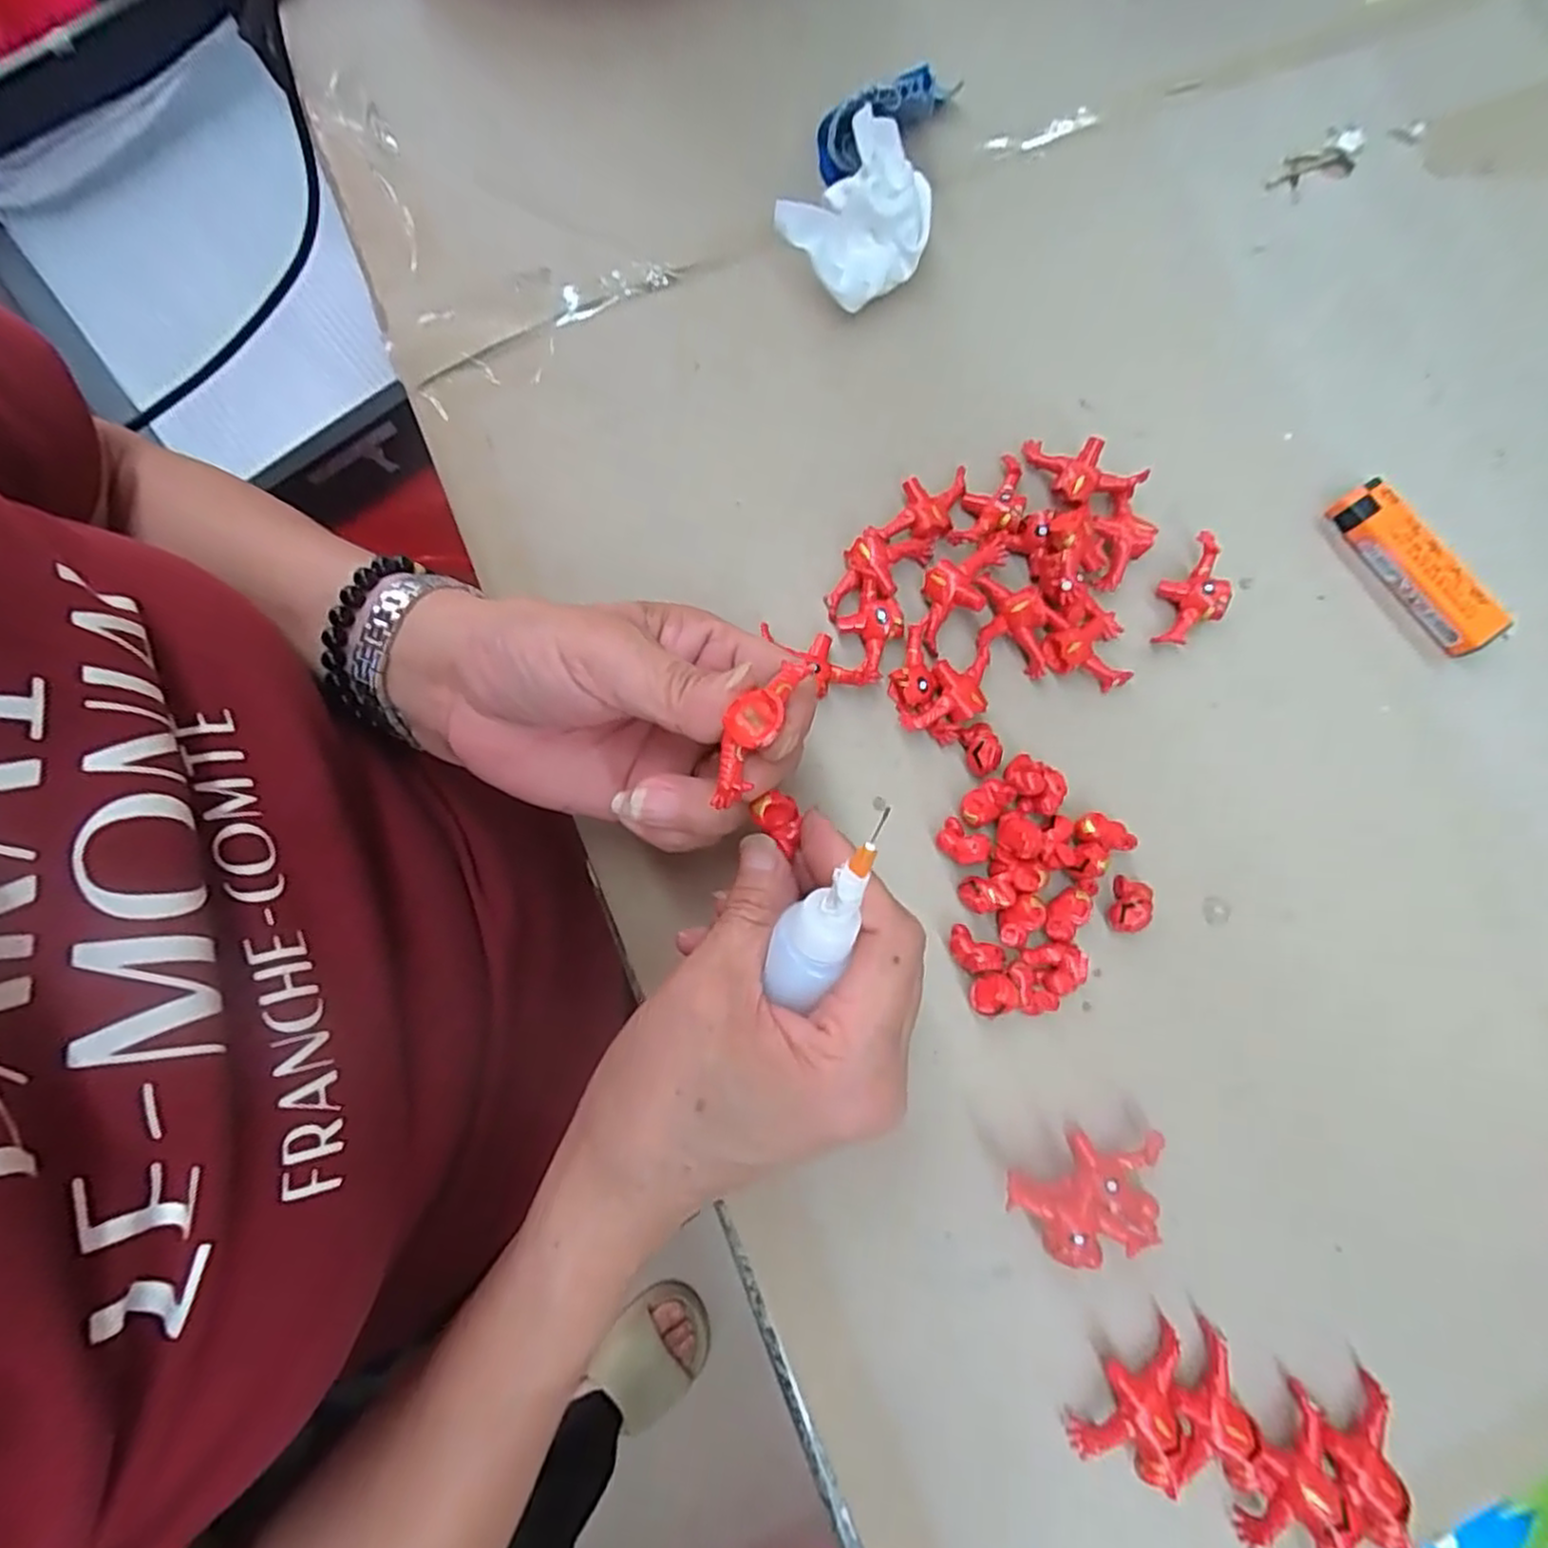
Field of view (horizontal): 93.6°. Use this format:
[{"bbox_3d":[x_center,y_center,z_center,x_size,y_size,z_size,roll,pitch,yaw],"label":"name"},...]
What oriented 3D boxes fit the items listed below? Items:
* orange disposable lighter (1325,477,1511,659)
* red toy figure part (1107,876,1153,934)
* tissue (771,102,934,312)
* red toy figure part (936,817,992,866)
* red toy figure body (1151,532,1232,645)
[{"bbox_3d":[0.268,-0.085,0.303,0.021,0.014,0.082,-36,81,-5],"label":"orange disposable lighter"},{"bbox_3d":[0.134,0.050,0.274,0.012,0.012,0.020,22,81,5],"label":"red toy figure part"},{"bbox_3d":[0.037,-0.230,0.303,0.058,0.021,0.053,-45,111,4],"label":"tissue"},{"bbox_3d":[0.072,0.027,0.280,0.019,0.016,0.013,38,82,7],"label":"red toy figure part"},{"bbox_3d":[0.171,-0.071,0.296,0.026,0.013,0.044,36,82,7],"label":"red toy figure body"}]

